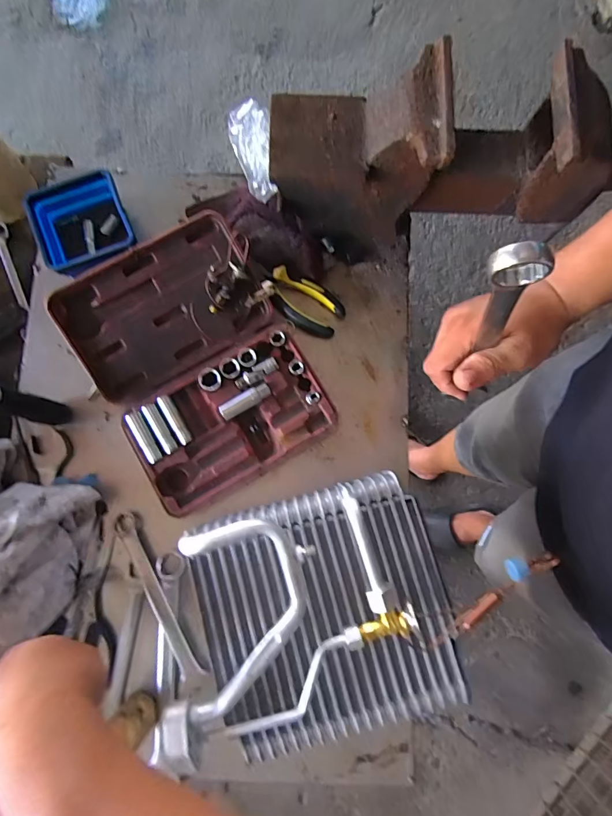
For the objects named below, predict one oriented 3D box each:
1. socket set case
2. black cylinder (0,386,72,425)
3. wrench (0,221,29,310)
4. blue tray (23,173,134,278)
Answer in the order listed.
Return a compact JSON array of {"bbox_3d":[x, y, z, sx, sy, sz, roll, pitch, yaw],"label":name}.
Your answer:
[{"bbox_3d":[-0.129,-0.055,0.522,0.244,0.067,0.306,-31,81,-5],"label":"socket set case"},{"bbox_3d":[-0.313,-0.002,0.480,0.029,0.138,0.030,14,80,2],"label":"black cylinder"},{"bbox_3d":[-0.417,-0.202,0.601,0.020,0.006,0.124,-16,94,-3],"label":"wrench"},{"bbox_3d":[-0.287,-0.230,0.552,0.117,0.051,0.118,-23,81,-4],"label":"blue tray"}]

